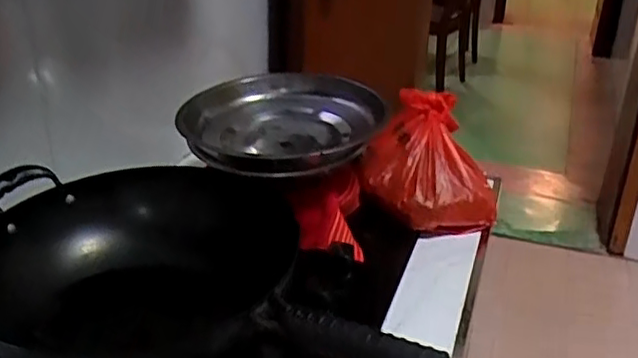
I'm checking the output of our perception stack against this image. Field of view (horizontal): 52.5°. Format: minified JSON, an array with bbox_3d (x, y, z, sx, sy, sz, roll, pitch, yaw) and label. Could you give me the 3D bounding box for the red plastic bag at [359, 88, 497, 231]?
[{"bbox_3d":[0.189,-0.035,1.095,0.224,0.170,0.227,7,27,11],"label":"red plastic bag"}]

